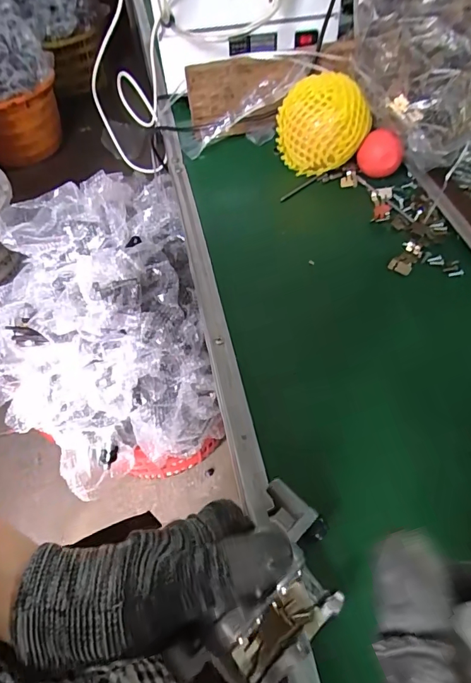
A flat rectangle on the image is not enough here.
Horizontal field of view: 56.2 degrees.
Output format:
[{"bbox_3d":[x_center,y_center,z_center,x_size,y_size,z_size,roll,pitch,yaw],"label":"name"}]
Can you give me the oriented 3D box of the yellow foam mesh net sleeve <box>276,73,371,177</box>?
[{"bbox_3d":[0.097,-0.242,0.497,0.084,0.077,0.087,-26,58,-13],"label":"yellow foam mesh net sleeve"}]

